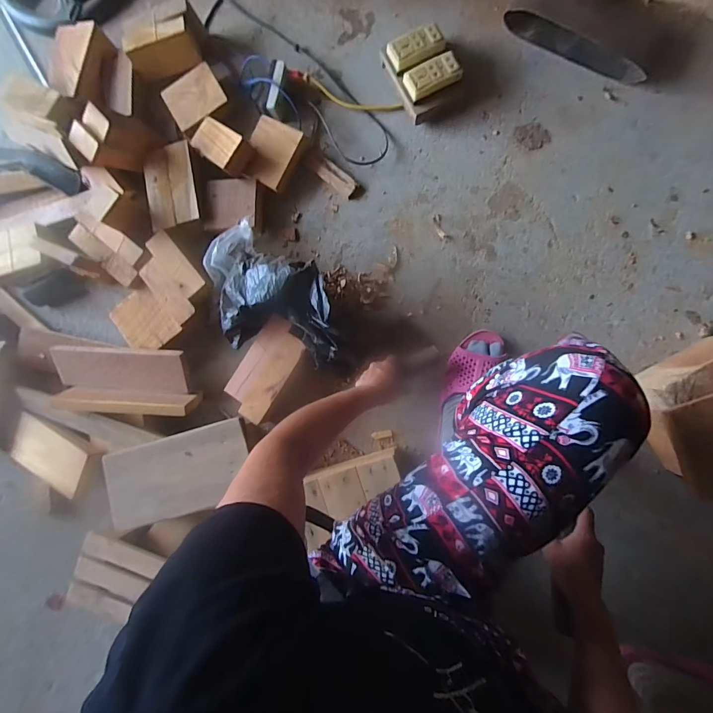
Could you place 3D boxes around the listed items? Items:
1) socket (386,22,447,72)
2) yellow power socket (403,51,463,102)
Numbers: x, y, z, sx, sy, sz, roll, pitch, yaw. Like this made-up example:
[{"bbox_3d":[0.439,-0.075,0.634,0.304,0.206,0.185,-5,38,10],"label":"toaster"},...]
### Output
[{"bbox_3d":[0.115,-0.582,0.735,0.106,0.022,0.057,-21,83,6],"label":"socket"},{"bbox_3d":[0.139,-0.519,0.721,0.101,0.024,0.049,-26,83,5],"label":"yellow power socket"}]

